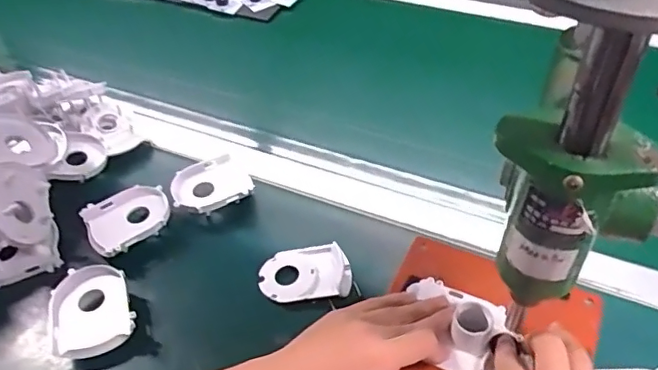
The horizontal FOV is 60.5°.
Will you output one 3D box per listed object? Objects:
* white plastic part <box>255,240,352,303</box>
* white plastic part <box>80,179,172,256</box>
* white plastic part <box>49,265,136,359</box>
[{"bbox_3d":[-0.023,0.081,0.531,0.084,0.013,0.060,-2,45,2],"label":"white plastic part"},{"bbox_3d":[-0.202,0.037,0.574,0.080,0.030,0.066,-33,52,-26],"label":"white plastic part"},{"bbox_3d":[-0.211,0.112,0.499,0.068,0.028,0.078,-17,47,-12],"label":"white plastic part"}]

